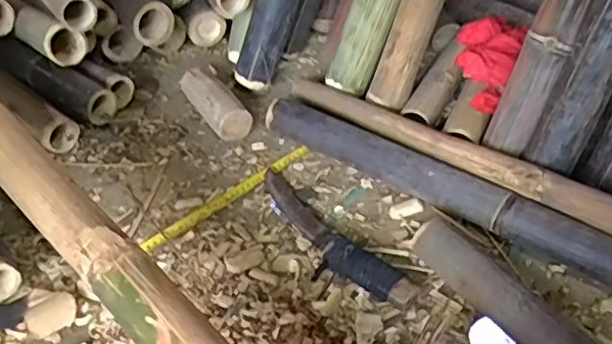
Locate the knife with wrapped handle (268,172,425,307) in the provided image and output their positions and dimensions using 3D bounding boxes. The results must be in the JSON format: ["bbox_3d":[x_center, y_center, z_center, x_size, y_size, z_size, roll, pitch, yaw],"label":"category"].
[{"bbox_3d":[0.020,0.083,0.785,0.065,0.033,0.288,-29,48,-27],"label":"knife with wrapped handle"}]

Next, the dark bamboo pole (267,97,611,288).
[{"bbox_3d":[0.212,0.034,0.799,0.646,0.069,0.055,27,49,28],"label":"dark bamboo pole"}]

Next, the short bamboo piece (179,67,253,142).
[{"bbox_3d":[-0.148,-0.110,0.984,0.050,0.070,0.159,-25,47,-24],"label":"short bamboo piece"}]

